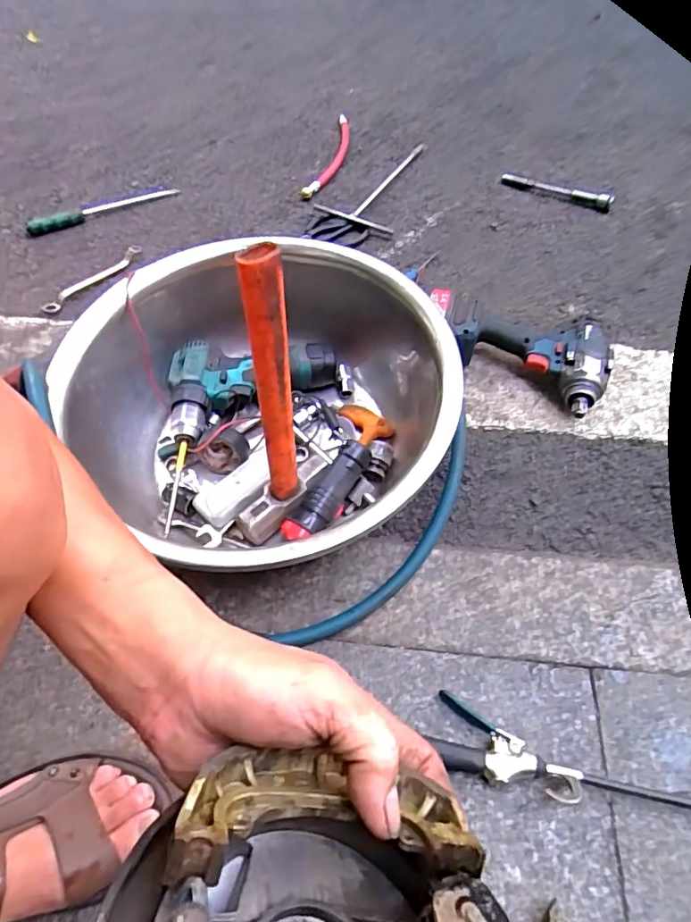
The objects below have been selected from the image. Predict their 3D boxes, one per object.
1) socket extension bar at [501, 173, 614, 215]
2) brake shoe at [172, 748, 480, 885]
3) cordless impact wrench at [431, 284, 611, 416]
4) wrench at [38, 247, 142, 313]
[{"bbox_3d":[0.372,-0.479,0.958,0.195,0.022,0.028,25,60,17],"label":"socket extension bar"},{"bbox_3d":[-0.008,0.139,0.214,0.117,0.043,0.042,16,54,-17],"label":"brake shoe"},{"bbox_3d":[0.223,-0.152,0.706,0.240,0.077,0.121,27,60,19],"label":"cordless impact wrench"},{"bbox_3d":[-0.395,-0.288,0.854,0.041,0.012,0.182,34,63,22],"label":"wrench"}]

